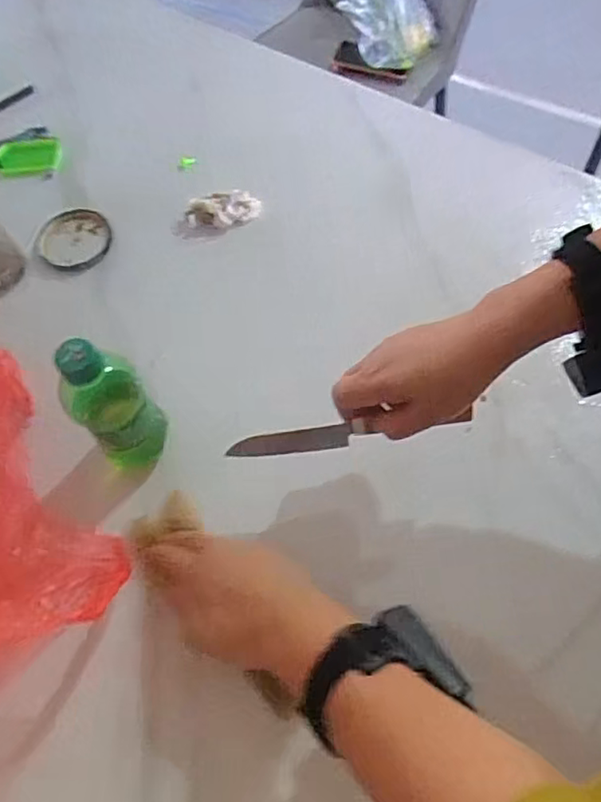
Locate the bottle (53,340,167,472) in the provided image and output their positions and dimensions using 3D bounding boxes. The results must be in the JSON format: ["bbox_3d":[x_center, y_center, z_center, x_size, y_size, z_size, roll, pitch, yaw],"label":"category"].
[{"bbox_3d":[-0.155,0.001,0.494,0.058,0.150,0.048,-33,65,-14],"label":"bottle"}]

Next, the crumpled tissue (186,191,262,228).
[{"bbox_3d":[-0.086,-0.213,0.680,0.082,0.033,0.029,-14,62,-4],"label":"crumpled tissue"}]

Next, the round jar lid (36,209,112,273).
[{"bbox_3d":[-0.258,-0.182,0.691,0.080,0.017,0.092,-34,65,-14],"label":"round jar lid"}]

